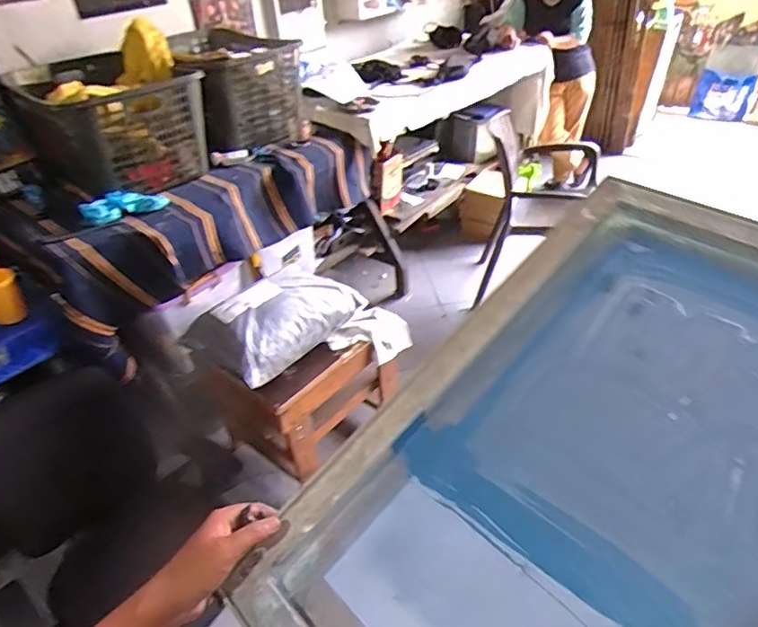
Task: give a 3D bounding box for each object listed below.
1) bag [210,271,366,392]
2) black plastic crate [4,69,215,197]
[{"bbox_3d":[-0.277,0.006,1.557,0.220,0.148,0.455,21,44,31],"label":"bag"},{"bbox_3d":[-0.763,-0.527,1.566,0.397,0.282,0.400,23,45,32],"label":"black plastic crate"}]

